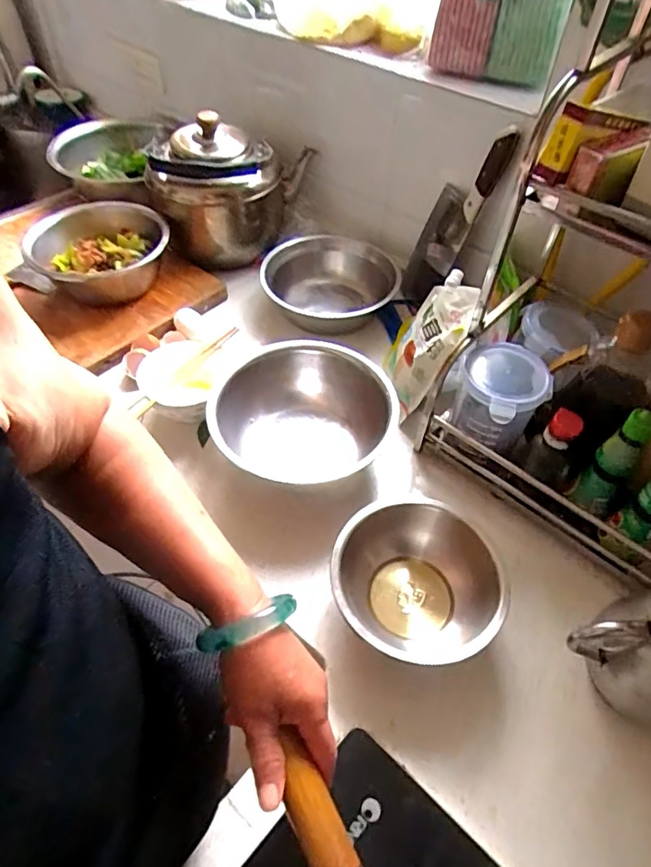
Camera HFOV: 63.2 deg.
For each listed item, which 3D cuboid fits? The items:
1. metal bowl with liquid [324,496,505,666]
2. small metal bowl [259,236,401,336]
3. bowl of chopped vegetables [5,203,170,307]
[{"bbox_3d":[0.089,0.165,0.563,0.160,0.086,0.170,1,50,-1],"label":"metal bowl with liquid"},{"bbox_3d":[0.007,-0.242,0.888,0.214,0.075,0.198,1,50,-1],"label":"small metal bowl"},{"bbox_3d":[-0.379,-0.298,0.889,0.220,0.085,0.200,2,50,-1],"label":"bowl of chopped vegetables"}]

